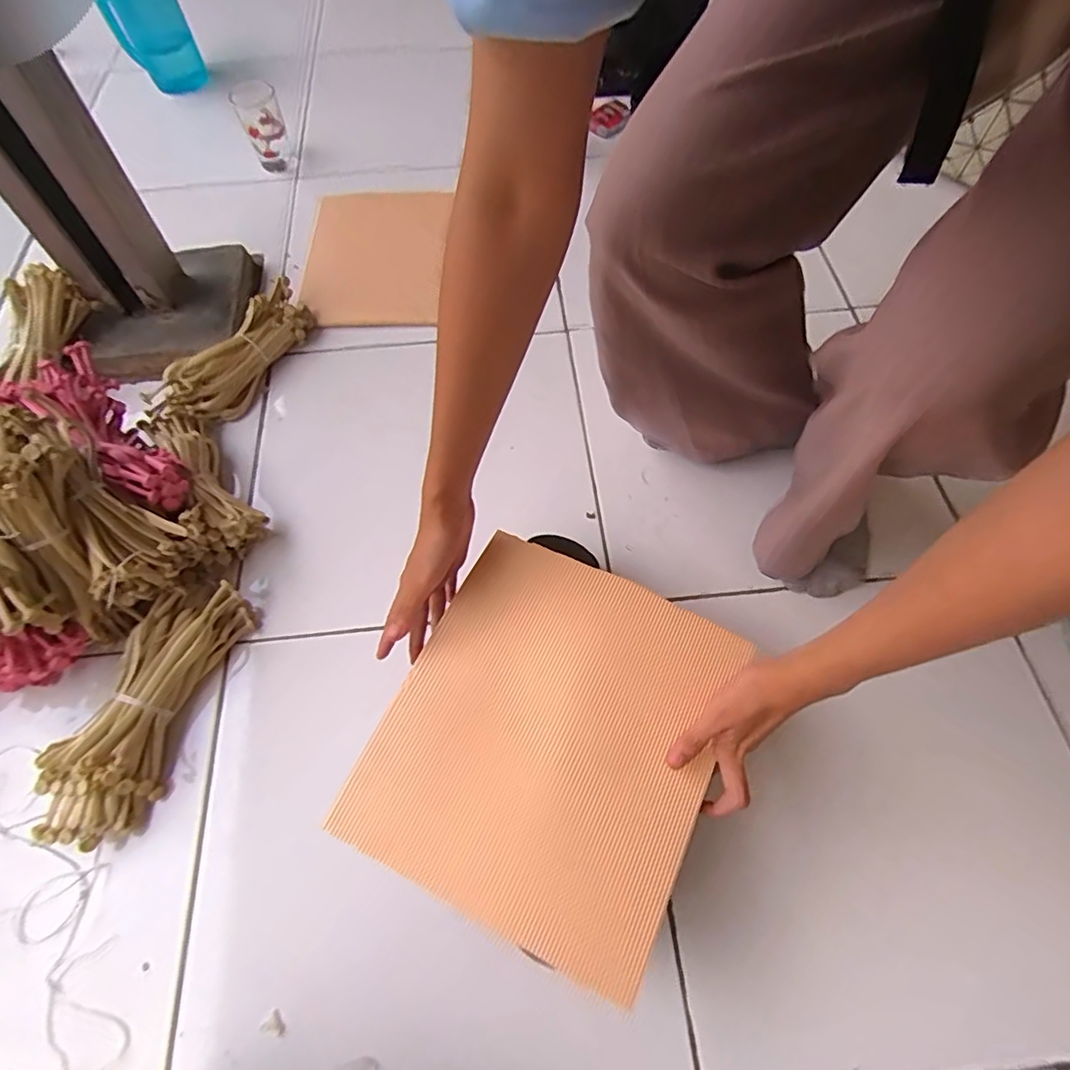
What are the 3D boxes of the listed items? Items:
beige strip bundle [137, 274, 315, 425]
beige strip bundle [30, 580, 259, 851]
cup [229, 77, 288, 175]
[{"bbox_3d":[-0.373,-0.226,0.739,0.067,0.064,0.240,25,66,13],"label":"beige strip bundle"},{"bbox_3d":[-0.366,0.155,0.540,0.098,0.053,0.242,19,64,10],"label":"beige strip bundle"},{"bbox_3d":[-0.434,-0.649,0.933,0.068,0.110,0.071,-21,64,-10],"label":"cup"}]

